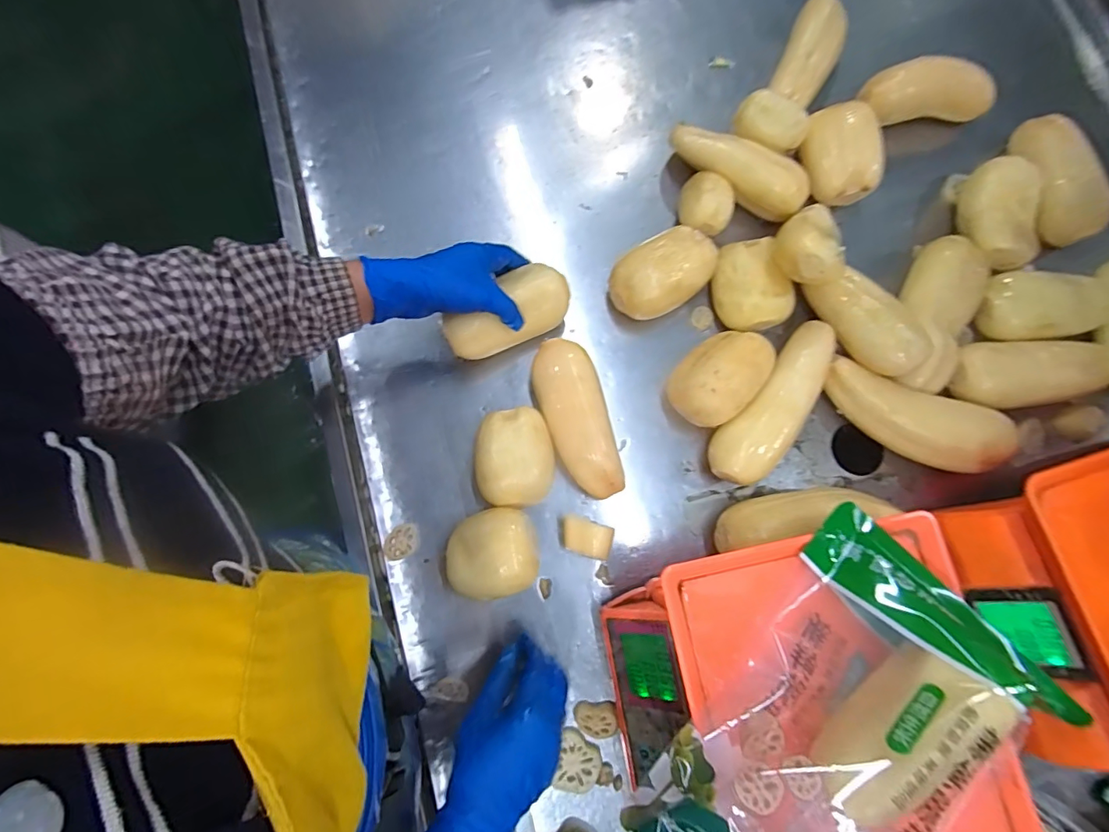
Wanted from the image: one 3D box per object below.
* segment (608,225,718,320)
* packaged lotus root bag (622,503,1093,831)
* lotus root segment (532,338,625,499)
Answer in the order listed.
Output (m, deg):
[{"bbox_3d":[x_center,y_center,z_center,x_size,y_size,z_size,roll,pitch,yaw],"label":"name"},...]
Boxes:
[{"bbox_3d":[0.122,-0.154,0.537,0.126,0.062,0.077,-32,82,-8],"label":"segment"},{"bbox_3d":[0.207,0.220,0.339,0.162,0.075,0.292,44,81,6],"label":"packaged lotus root bag"},{"bbox_3d":[0.021,0.004,0.512,0.063,0.057,0.167,-14,80,-5],"label":"lotus root segment"}]

